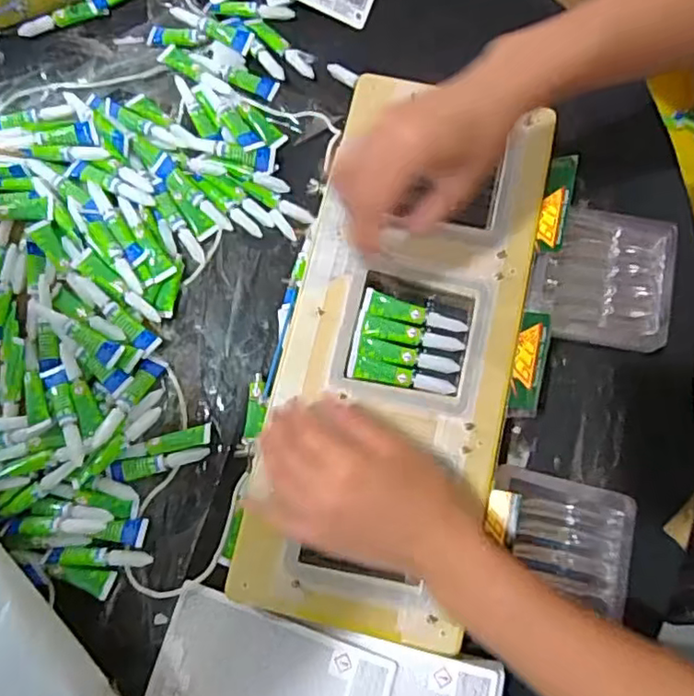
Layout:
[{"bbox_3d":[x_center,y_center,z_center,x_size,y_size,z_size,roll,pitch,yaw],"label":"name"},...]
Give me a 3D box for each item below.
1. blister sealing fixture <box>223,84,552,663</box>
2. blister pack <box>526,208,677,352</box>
[{"bbox_3d":[0.039,-0.002,0.458,0.181,0.021,0.409,18,79,6],"label":"blister sealing fixture"},{"bbox_3d":[0.202,-0.055,0.479,0.109,0.020,0.100,12,78,4],"label":"blister pack"}]

